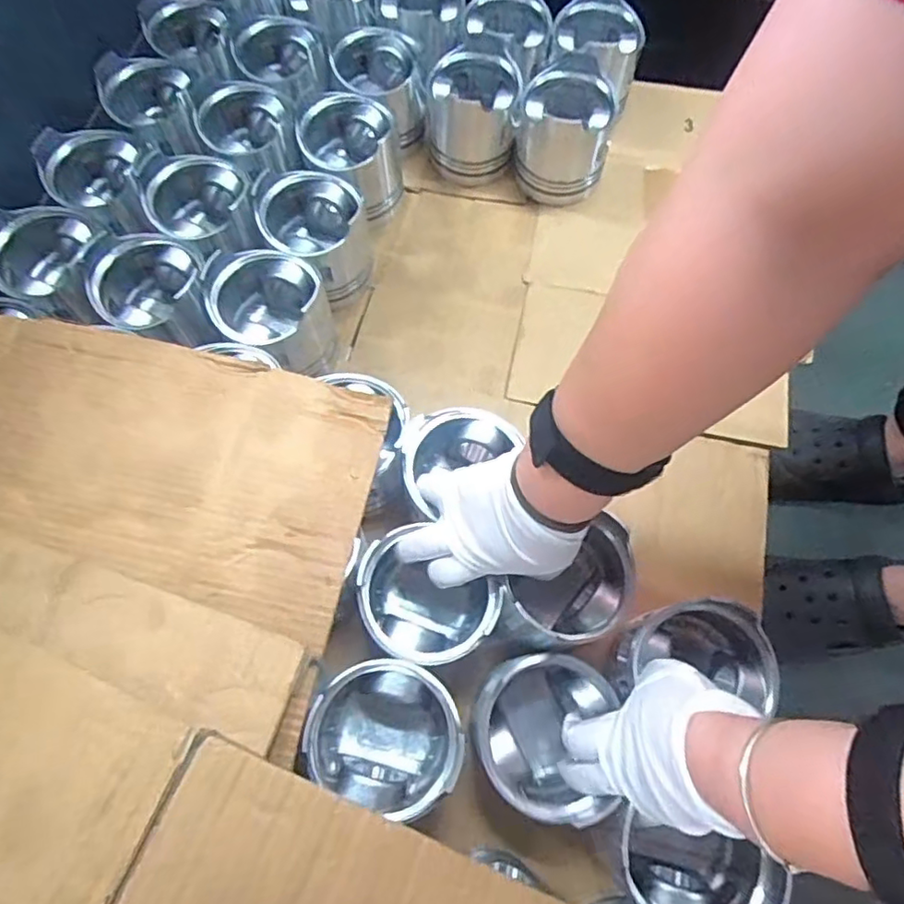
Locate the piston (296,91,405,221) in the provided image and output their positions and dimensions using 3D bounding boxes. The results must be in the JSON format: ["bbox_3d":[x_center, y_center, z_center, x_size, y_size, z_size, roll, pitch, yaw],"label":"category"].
[{"bbox_3d":[-0.107,-0.315,0.657,0.101,0.088,0.109,-16,70,-7],"label":"piston"}]

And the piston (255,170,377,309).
[{"bbox_3d":[-0.139,-0.218,0.618,0.102,0.096,0.109,-6,69,-3],"label":"piston"}]

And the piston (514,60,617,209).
[{"bbox_3d":[0.121,-0.355,0.676,0.095,0.099,0.109,1,69,0],"label":"piston"}]

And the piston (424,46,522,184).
[{"bbox_3d":[0.022,-0.381,0.686,0.097,0.091,0.108,-2,69,-2],"label":"piston"}]

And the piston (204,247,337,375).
[{"bbox_3d":[-0.167,-0.125,0.576,0.100,0.093,0.101,0,69,-1],"label":"piston"}]

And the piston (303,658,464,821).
[{"bbox_3d":[-0.045,0.201,0.435,0.098,0.073,0.090,0,69,-1],"label":"piston"}]

